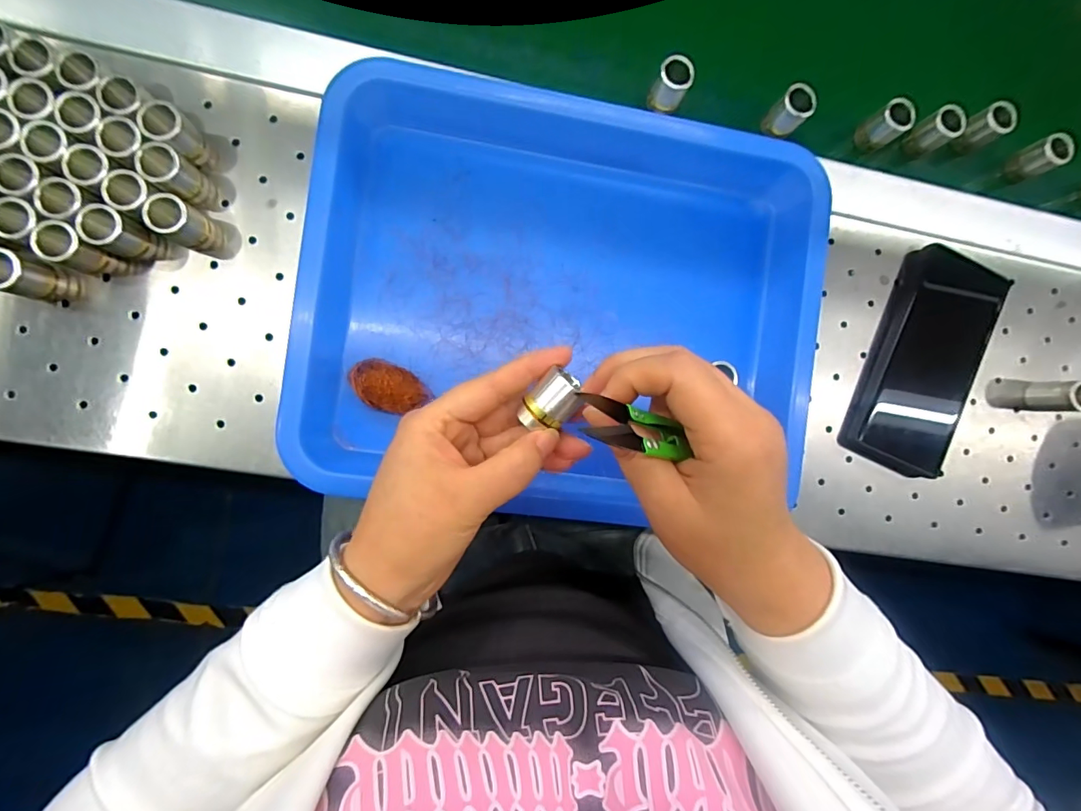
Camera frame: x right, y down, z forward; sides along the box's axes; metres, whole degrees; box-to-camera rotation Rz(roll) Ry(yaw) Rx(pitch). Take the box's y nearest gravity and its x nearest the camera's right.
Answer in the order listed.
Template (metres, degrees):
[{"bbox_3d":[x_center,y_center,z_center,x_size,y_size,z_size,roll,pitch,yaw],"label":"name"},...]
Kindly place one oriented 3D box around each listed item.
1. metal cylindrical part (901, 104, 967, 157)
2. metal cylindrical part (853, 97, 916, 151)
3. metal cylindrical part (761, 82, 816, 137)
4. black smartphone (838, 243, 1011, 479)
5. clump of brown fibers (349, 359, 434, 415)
[{"bbox_3d":[0.295,-0.205,0.340,0.019,0.030,0.023,-27,91,-7],"label":"metal cylindrical part"},{"bbox_3d":[0.255,-0.207,0.338,0.019,0.032,0.023,-38,93,-7],"label":"metal cylindrical part"},{"bbox_3d":[0.179,-0.210,0.327,0.023,0.029,0.020,42,84,-4],"label":"metal cylindrical part"},{"bbox_3d":[0.293,-0.035,0.341,0.076,0.025,0.171,22,85,-6],"label":"black smartphone"},{"bbox_3d":[-0.096,-0.011,0.289,0.049,0.014,0.029,26,85,-6],"label":"clump of brown fibers"}]

